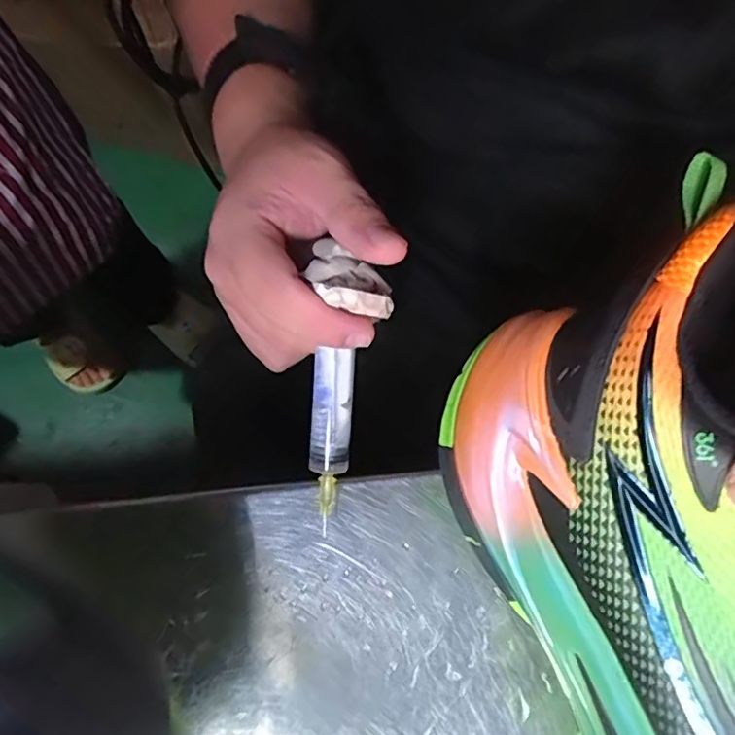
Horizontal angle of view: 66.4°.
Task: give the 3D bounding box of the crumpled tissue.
[{"bbox_3d":[-0.007,-0.033,0.218,0.038,0.019,0.024,28,79,5],"label":"crumpled tissue"}]

